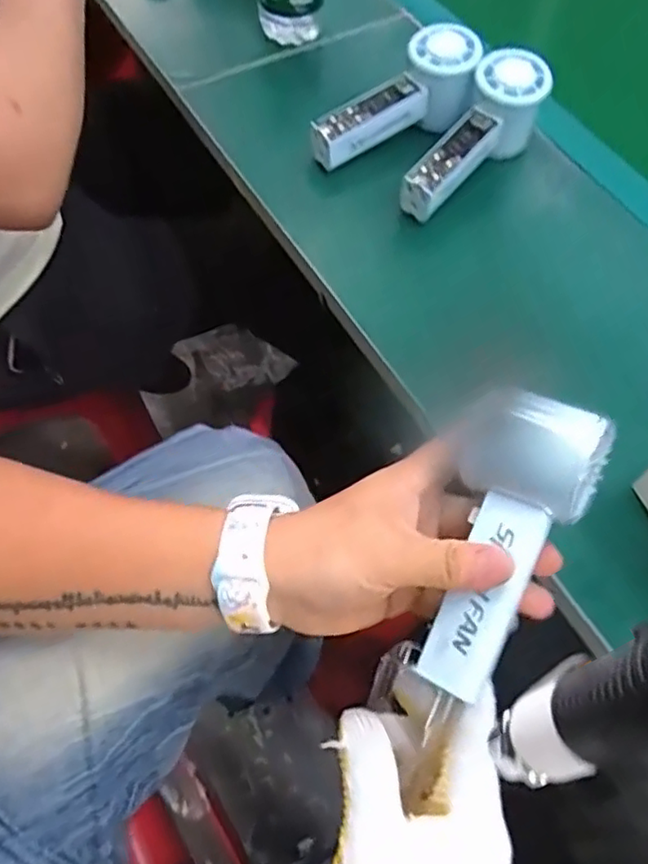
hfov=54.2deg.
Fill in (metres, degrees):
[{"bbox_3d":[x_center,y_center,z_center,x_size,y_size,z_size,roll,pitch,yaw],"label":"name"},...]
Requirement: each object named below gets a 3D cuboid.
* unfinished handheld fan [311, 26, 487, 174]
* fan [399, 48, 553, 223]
[{"bbox_3d":[0.059,-0.271,0.522,0.160,0.056,0.058,-33,67,-4],"label":"unfinished handheld fan"},{"bbox_3d":[0.122,-0.230,0.497,0.056,0.061,0.147,28,63,12],"label":"fan"}]

